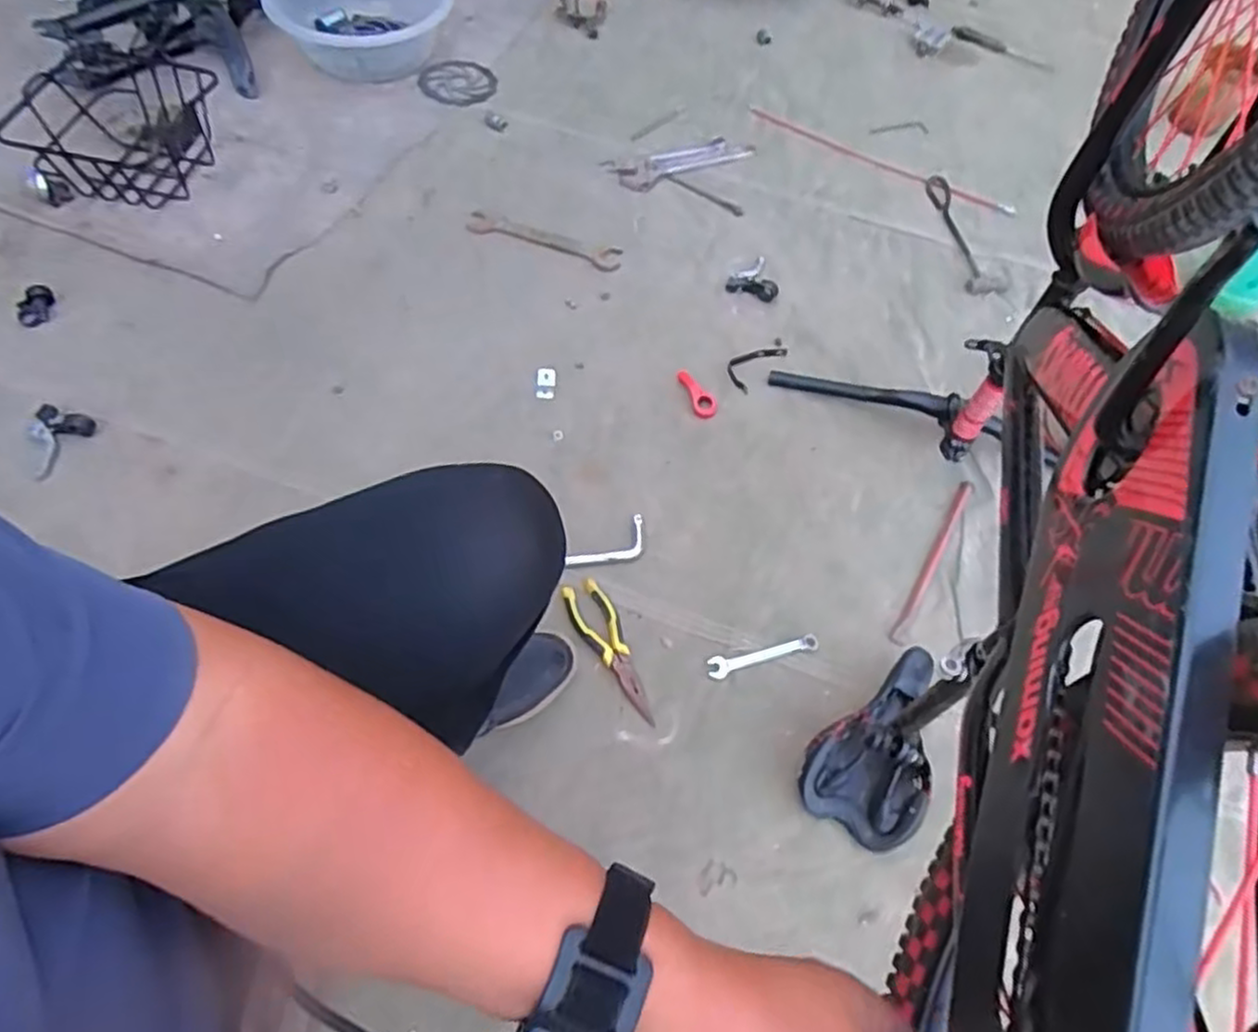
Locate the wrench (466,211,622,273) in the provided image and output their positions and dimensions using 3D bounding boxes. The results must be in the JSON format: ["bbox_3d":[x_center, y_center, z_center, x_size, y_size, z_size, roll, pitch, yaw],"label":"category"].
[{"bbox_3d":[-0.139,-0.459,1.209,0.259,0.014,0.057,16,63,5],"label":"wrench"}]

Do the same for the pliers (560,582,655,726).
[{"bbox_3d":[-0.023,0.161,0.864,0.051,0.018,0.188,-22,66,-14],"label":"pliers"}]

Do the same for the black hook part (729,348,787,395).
[{"bbox_3d":[0.198,-0.241,1.128,0.052,0.014,0.126,39,67,16],"label":"black hook part"}]

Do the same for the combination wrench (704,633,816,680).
[{"bbox_3d":[0.165,0.172,0.890,0.141,0.006,0.027,-12,64,-9],"label":"combination wrench"}]

